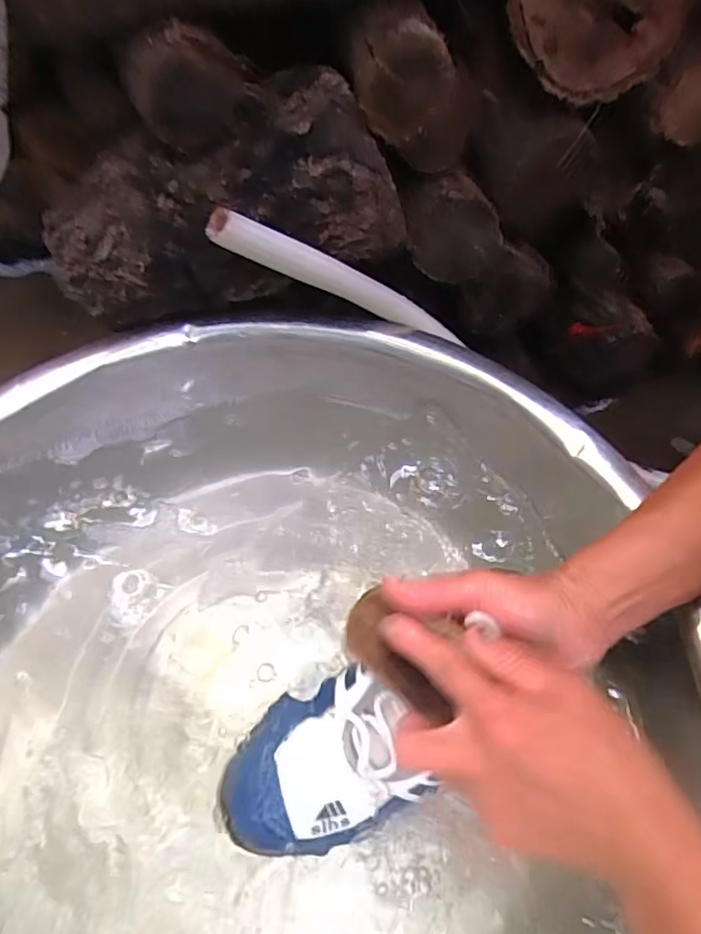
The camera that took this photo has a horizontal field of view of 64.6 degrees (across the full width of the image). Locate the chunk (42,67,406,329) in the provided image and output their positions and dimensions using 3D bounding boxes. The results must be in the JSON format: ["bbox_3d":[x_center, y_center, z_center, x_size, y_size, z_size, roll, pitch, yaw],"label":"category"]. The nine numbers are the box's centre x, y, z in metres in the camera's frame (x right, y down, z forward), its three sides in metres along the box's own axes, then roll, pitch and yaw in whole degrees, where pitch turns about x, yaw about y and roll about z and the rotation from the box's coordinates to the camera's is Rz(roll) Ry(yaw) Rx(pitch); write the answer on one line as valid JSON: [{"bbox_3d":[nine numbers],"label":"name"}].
[{"bbox_3d":[-0.108,-0.195,0.449,0.288,0.136,0.089,-15,57,11],"label":"chunk"}]

